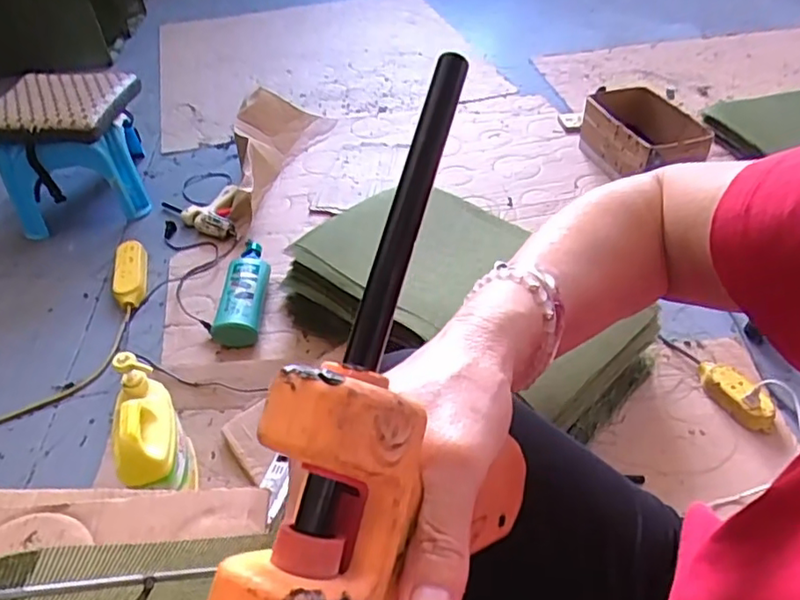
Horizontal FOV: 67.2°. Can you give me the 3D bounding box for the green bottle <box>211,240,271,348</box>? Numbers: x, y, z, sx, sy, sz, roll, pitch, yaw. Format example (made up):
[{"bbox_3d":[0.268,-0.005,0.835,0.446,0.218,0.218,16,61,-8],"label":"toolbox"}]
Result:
[{"bbox_3d":[-0.306,-0.033,1.212,0.084,0.058,0.289,-1,46,2],"label":"green bottle"}]

